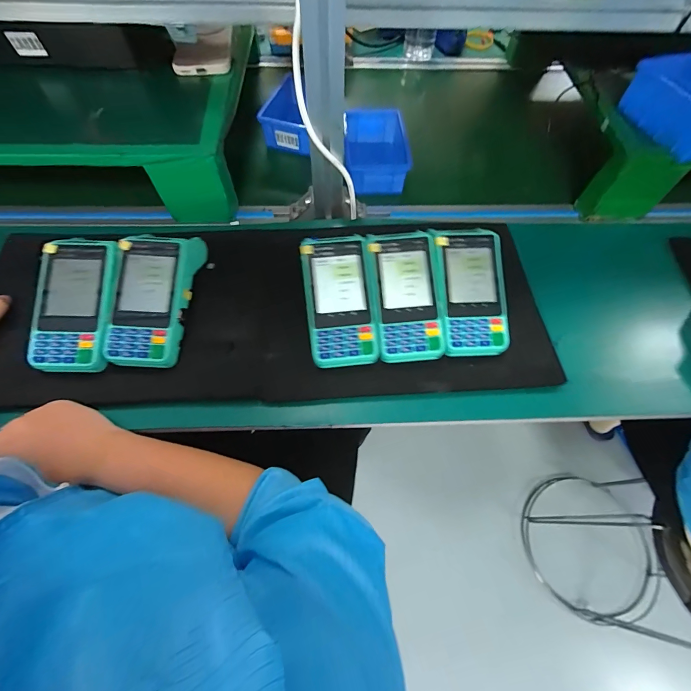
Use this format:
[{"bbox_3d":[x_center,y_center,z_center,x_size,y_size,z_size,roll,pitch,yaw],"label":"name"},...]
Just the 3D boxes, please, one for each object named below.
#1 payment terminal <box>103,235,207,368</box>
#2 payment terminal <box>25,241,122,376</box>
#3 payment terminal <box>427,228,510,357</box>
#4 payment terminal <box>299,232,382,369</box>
[{"bbox_3d":[-0.224,-0.061,0.405,0.080,0.055,0.169,1,66,-2],"label":"payment terminal"},{"bbox_3d":[-0.302,-0.046,0.395,0.083,0.057,0.149,3,66,-1],"label":"payment terminal"},{"bbox_3d":[0.149,-0.064,0.421,0.082,0.062,0.150,-4,66,-4],"label":"payment terminal"},{"bbox_3d":[-0.007,-0.052,0.401,0.075,0.021,0.152,-7,82,-5],"label":"payment terminal"}]

